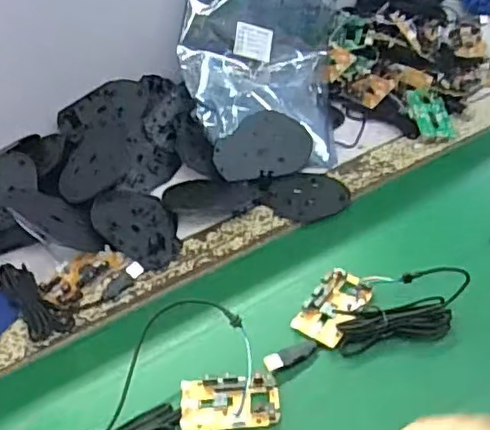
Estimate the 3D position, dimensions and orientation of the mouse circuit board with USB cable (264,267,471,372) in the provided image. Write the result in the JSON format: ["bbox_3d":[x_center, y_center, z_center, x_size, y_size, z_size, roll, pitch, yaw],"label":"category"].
[{"bbox_3d":[0.105,0.079,0.536,0.183,0.028,0.081,-9,45,-8],"label":"mouse circuit board with USB cable"}]

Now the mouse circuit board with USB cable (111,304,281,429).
[{"bbox_3d":[-0.083,0.165,0.473,0.236,0.015,0.135,-35,54,-29],"label":"mouse circuit board with USB cable"}]

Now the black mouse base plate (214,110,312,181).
[{"bbox_3d":[0.020,-0.079,0.681,0.110,0.013,0.073,-9,82,-10],"label":"black mouse base plate"}]

